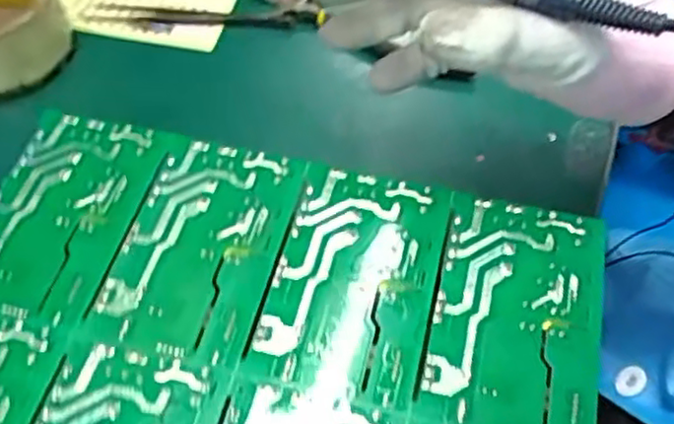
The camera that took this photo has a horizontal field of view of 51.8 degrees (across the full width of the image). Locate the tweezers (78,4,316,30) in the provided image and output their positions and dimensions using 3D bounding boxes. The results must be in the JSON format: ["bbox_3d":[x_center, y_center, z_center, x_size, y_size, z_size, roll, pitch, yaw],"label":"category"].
[{"bbox_3d":[-0.090,-0.125,0.449,0.150,0.012,0.018,4,57,3],"label":"tweezers"}]

